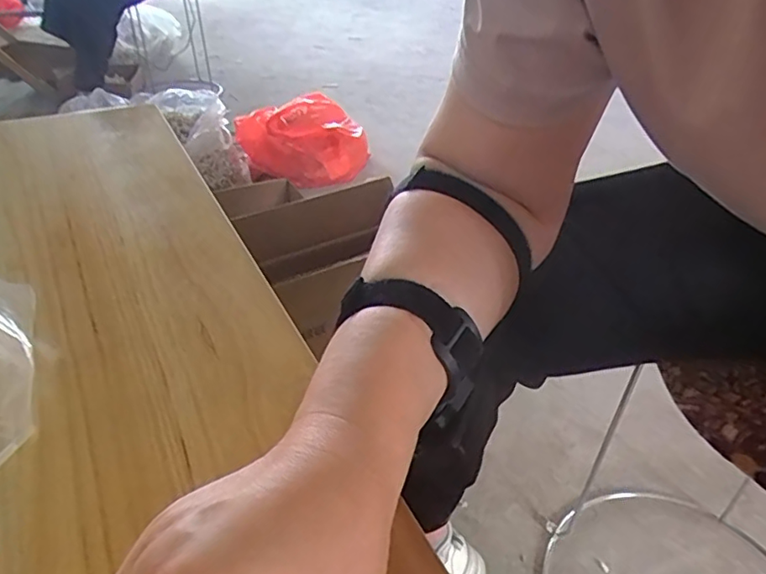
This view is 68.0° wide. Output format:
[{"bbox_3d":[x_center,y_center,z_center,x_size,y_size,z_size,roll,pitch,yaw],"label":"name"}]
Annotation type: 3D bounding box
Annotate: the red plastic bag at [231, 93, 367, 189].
[{"bbox_3d":[-0.232,-0.432,1.681,0.380,0.174,0.302,-8,37,-14],"label":"red plastic bag"}]

